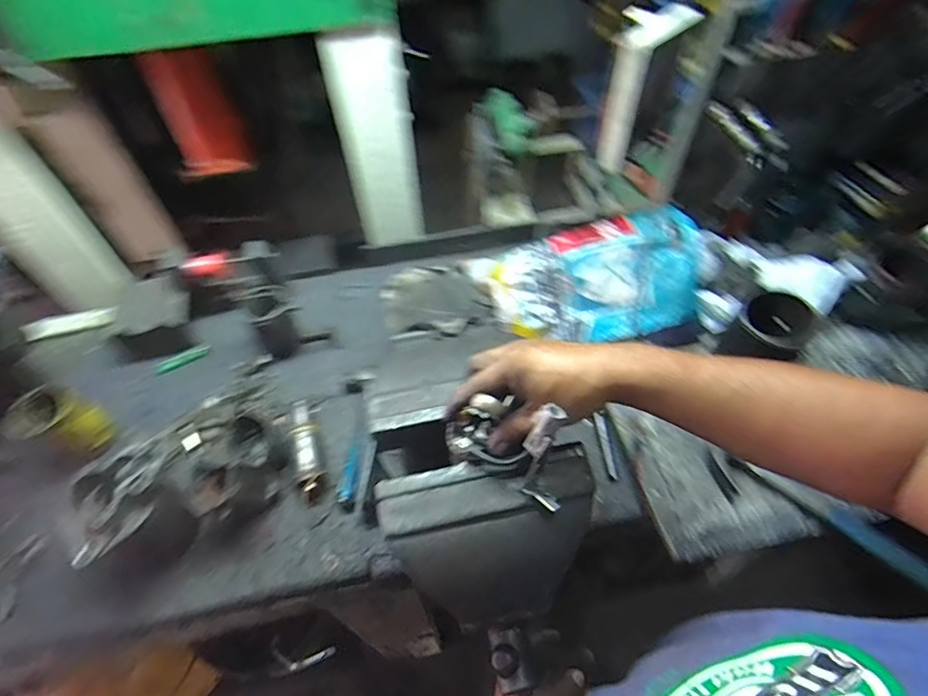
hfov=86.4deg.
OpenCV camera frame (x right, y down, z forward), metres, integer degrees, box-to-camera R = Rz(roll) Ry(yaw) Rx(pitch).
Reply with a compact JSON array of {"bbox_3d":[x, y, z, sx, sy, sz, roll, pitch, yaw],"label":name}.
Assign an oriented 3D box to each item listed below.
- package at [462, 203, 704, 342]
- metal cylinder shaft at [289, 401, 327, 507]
[{"bbox_3d":[0.200,-0.123,0.809,0.342,0.110,0.184,-5,54,-2],"label":"package"},{"bbox_3d":[-0.241,0.144,0.748,0.049,0.045,0.170,-15,55,-9],"label":"metal cylinder shaft"}]

